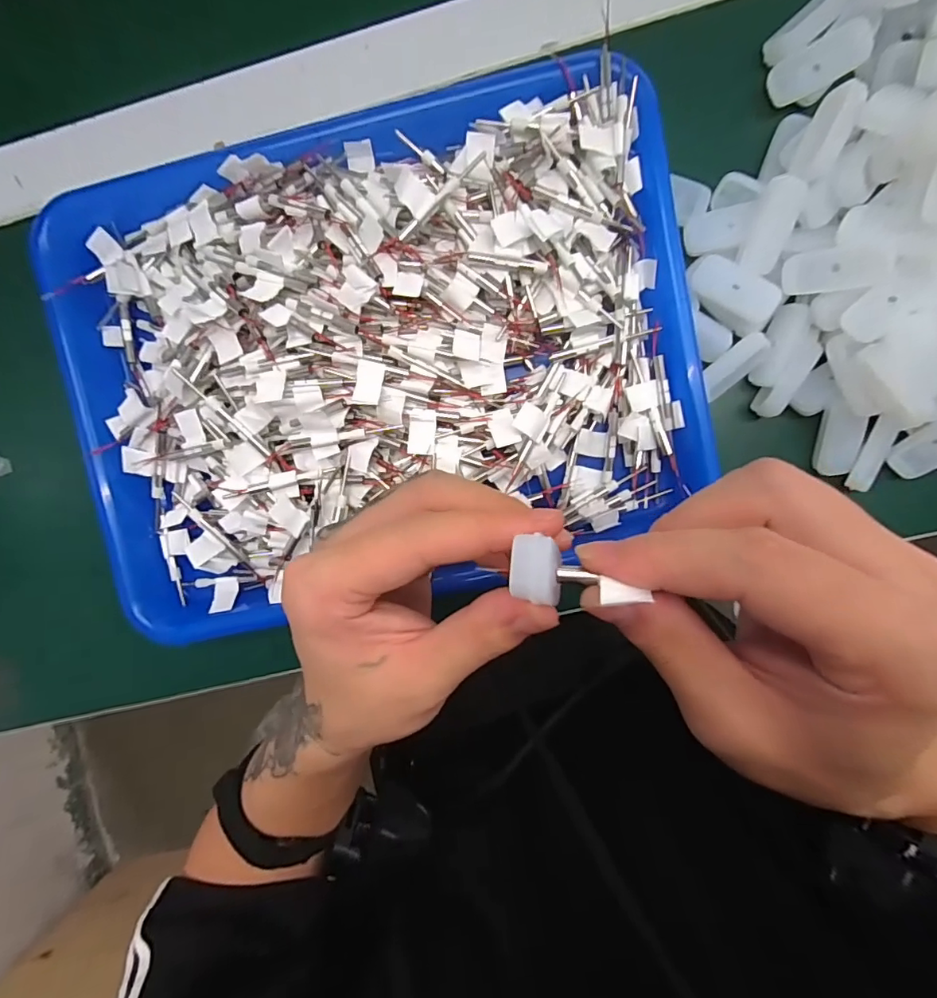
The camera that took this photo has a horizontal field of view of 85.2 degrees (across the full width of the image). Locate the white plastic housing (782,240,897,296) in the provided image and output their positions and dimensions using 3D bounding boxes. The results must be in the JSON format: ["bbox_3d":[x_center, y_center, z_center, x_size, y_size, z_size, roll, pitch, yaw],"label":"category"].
[{"bbox_3d":[0.174,-0.109,0.241,0.043,0.008,0.019,5,96,36],"label":"white plastic housing"}]

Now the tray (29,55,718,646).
[{"bbox_3d":[-0.050,-0.066,0.269,0.328,0.038,0.251,-10,93,5],"label":"tray"}]

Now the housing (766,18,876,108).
[{"bbox_3d":[0.171,-0.212,0.250,0.044,0.008,0.020,-20,93,23],"label":"housing"}]

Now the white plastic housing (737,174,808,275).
[{"bbox_3d":[0.149,-0.134,0.250,0.020,0.009,0.043,18,95,3],"label":"white plastic housing"}]

